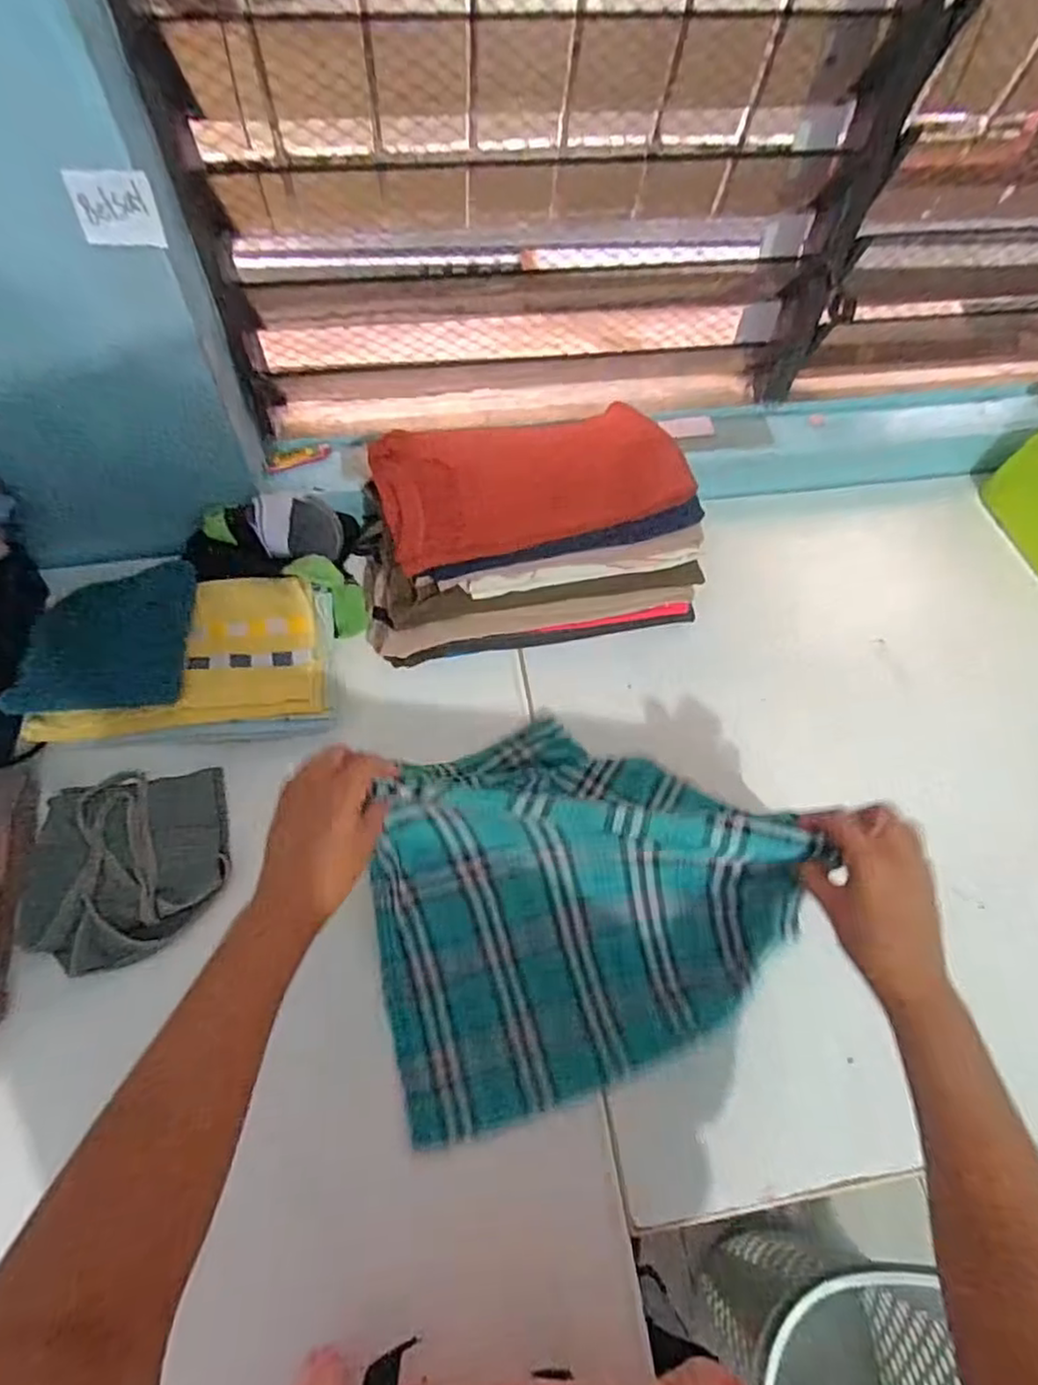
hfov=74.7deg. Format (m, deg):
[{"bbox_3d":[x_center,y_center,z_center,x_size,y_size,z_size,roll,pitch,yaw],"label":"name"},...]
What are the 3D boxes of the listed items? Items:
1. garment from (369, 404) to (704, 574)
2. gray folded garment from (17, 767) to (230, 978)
[{"bbox_3d":[0.008,-0.217,0.666,0.283,0.040,0.151,-15,66,-10],"label":"garment"},{"bbox_3d":[-0.340,0.149,0.593,0.162,0.017,0.166,-10,65,-8],"label":"gray folded garment"}]

